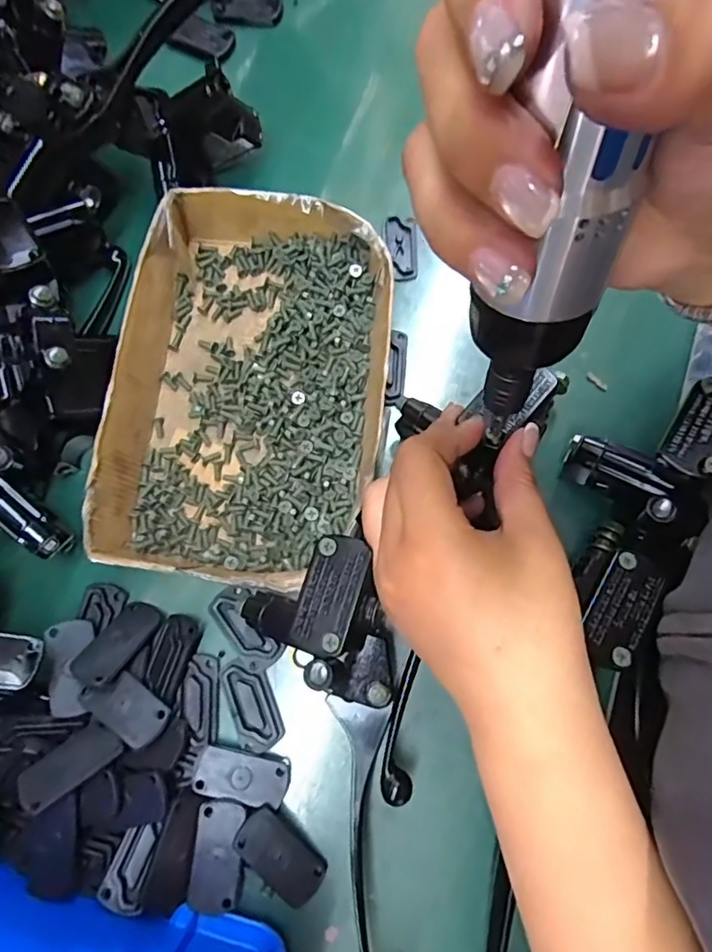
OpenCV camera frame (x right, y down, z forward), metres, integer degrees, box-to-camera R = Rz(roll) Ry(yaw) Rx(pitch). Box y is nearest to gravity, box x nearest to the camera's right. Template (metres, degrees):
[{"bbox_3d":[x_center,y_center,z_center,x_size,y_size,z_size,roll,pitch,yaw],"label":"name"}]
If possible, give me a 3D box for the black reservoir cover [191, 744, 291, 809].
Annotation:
[{"bbox_3d":[-0.060,0.158,0.282,0.046,0.010,0.023,12,77,3],"label":"black reservoir cover"}]

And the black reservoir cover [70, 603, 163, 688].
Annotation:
[{"bbox_3d":[-0.128,0.090,0.289,0.024,0.005,0.049,22,47,16],"label":"black reservoir cover"}]

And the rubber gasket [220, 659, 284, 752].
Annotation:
[{"bbox_3d":[-0.058,0.124,0.289,0.022,0.004,0.047,-26,79,-6],"label":"rubber gasket"}]

